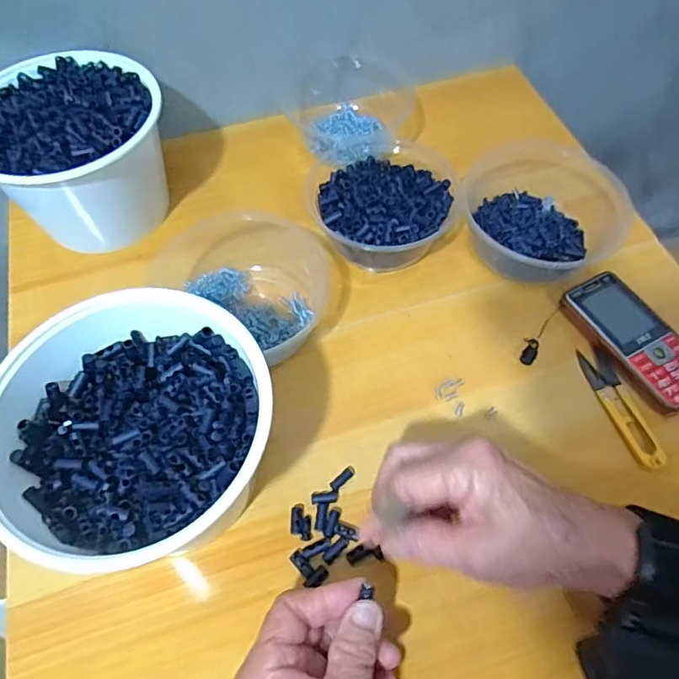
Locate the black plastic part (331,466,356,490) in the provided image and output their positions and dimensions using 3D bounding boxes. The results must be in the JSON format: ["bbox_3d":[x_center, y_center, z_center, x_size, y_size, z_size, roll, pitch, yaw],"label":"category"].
[{"bbox_3d":[0.003,0.101,0.394,0.021,0.004,0.007,-39,66,-19],"label":"black plastic part"}]

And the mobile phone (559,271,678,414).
[{"bbox_3d":[0.245,0.000,0.443,0.056,0.016,0.124,-27,63,-13],"label":"mobile phone"}]

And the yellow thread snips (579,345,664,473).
[{"bbox_3d":[0.221,0.050,0.419,0.023,0.007,0.103,-13,61,-6],"label":"yellow thread snips"}]

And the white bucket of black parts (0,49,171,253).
[{"bbox_3d":[-0.237,-0.167,0.499,0.156,0.115,0.139,-30,64,-15],"label":"white bucket of black parts"}]

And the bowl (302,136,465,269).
[{"bbox_3d":[0.040,-0.124,0.494,0.132,0.047,0.132,-1,60,1],"label":"bowl"}]

